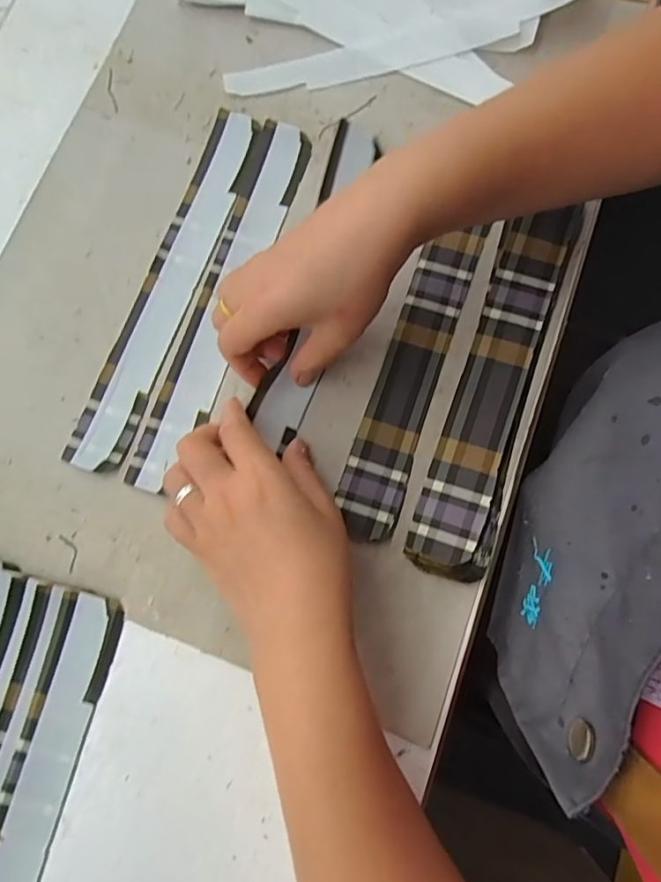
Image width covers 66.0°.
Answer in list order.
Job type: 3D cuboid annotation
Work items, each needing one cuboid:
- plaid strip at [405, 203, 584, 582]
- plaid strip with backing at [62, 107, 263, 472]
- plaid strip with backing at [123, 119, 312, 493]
[{"bbox_3d":[0.097,-0.034,0.304,0.043,0.022,0.228,17,79,4],"label":"plaid strip"},{"bbox_3d":[-0.106,-0.104,0.334,0.035,0.006,0.258,20,80,4],"label":"plaid strip with backing"},{"bbox_3d":[-0.069,-0.092,0.331,0.035,0.006,0.257,18,82,7],"label":"plaid strip with backing"}]

